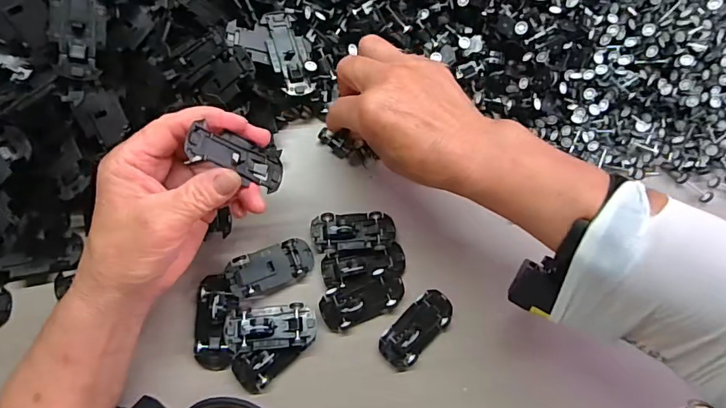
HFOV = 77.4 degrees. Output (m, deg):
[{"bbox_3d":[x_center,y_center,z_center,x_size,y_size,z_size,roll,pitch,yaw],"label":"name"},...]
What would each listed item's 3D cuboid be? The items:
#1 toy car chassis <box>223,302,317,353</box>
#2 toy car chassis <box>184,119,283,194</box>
[{"bbox_3d":[-0.068,0.091,0.332,0.065,0.016,0.029,-3,82,-7],"label":"toy car chassis"},{"bbox_3d":[-0.079,-0.029,0.287,0.063,0.007,0.026,21,81,-38],"label":"toy car chassis"}]

